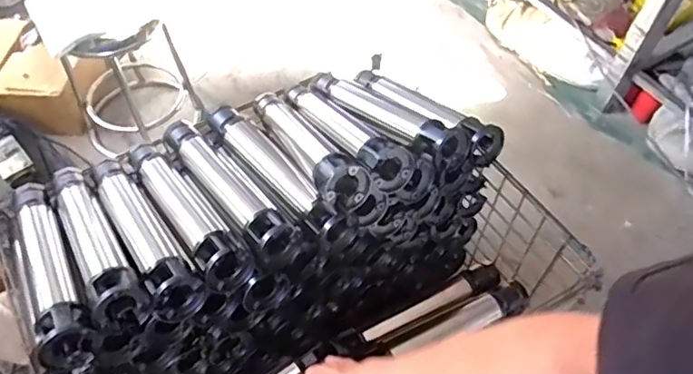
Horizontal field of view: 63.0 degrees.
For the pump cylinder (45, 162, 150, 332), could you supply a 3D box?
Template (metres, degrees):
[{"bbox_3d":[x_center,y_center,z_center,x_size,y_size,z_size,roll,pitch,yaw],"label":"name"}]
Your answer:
[{"bbox_3d":[-0.390,0.076,0.863,0.064,0.066,0.362,-27,44,-22],"label":"pump cylinder"}]

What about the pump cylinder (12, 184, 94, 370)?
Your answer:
[{"bbox_3d":[-0.447,0.109,0.840,0.065,0.059,0.354,-24,46,-20],"label":"pump cylinder"}]

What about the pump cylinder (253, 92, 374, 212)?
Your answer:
[{"bbox_3d":[-0.078,-0.079,0.968,0.071,0.063,0.366,-22,38,-19],"label":"pump cylinder"}]

